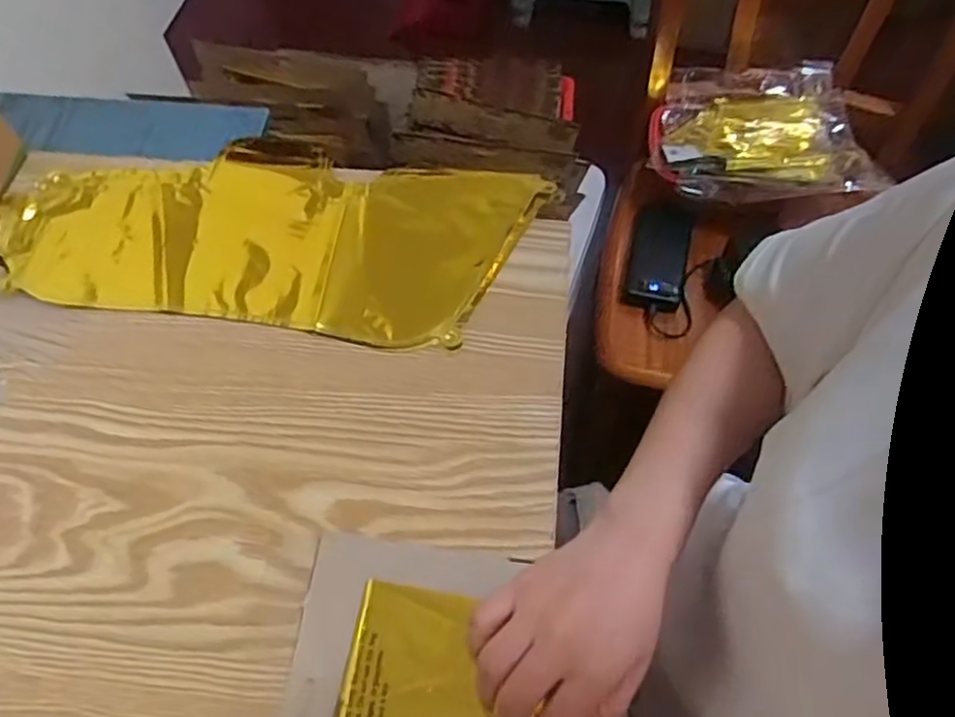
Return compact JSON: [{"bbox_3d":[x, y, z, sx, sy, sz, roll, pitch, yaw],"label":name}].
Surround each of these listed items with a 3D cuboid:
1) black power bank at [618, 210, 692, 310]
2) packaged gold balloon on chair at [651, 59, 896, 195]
[{"bbox_3d":[0.235,-0.127,0.915,0.073,0.019,0.128,12,88,3],"label":"black power bank"},{"bbox_3d":[0.392,-0.313,0.986,0.294,0.060,0.249,5,62,4],"label":"packaged gold balloon on chair"}]

